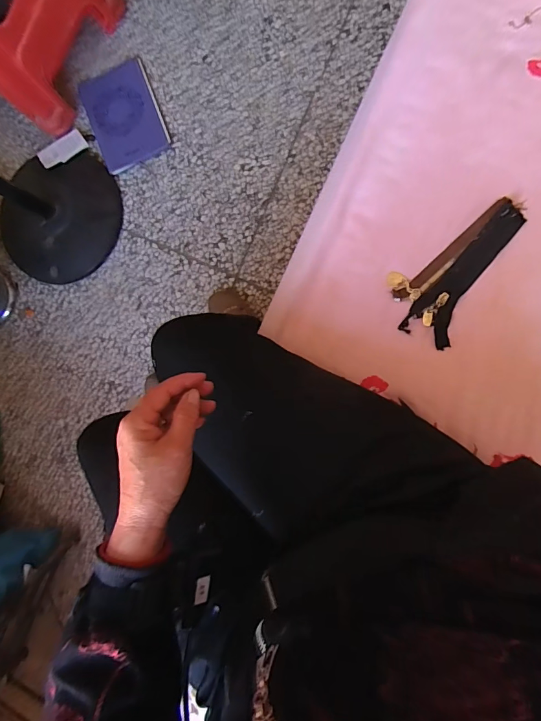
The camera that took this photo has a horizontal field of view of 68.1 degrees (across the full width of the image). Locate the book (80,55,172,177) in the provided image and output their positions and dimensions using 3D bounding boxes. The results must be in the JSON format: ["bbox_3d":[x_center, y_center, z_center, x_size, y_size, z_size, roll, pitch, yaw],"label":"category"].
[{"bbox_3d":[-0.387,-0.651,1.057,0.183,0.013,0.271,-21,86,9],"label":"book"}]

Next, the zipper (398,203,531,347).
[{"bbox_3d":[0.229,-0.104,0.481,0.058,0.008,0.177,31,101,16],"label":"zipper"}]

